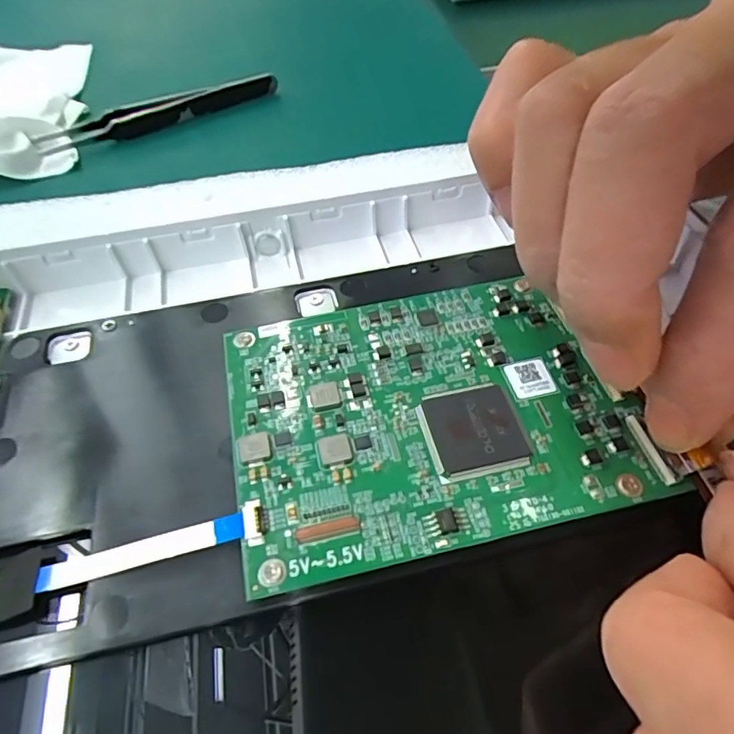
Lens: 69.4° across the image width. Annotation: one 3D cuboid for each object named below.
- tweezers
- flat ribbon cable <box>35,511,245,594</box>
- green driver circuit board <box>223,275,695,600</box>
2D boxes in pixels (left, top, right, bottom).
[{"bbox_3d":[-0.098,-0.122,0.255,0.113,0.011,0.016,-22,53,-15],"label":"tweezers"},{"bbox_3d":[-0.046,0.038,0.108,0.042,0.004,0.006,-12,51,-6],"label":"flat ribbon cable"},{"bbox_3d":[0.013,0.008,0.126,0.089,0.004,0.068,-13,54,-5],"label":"green driver circuit board"}]

